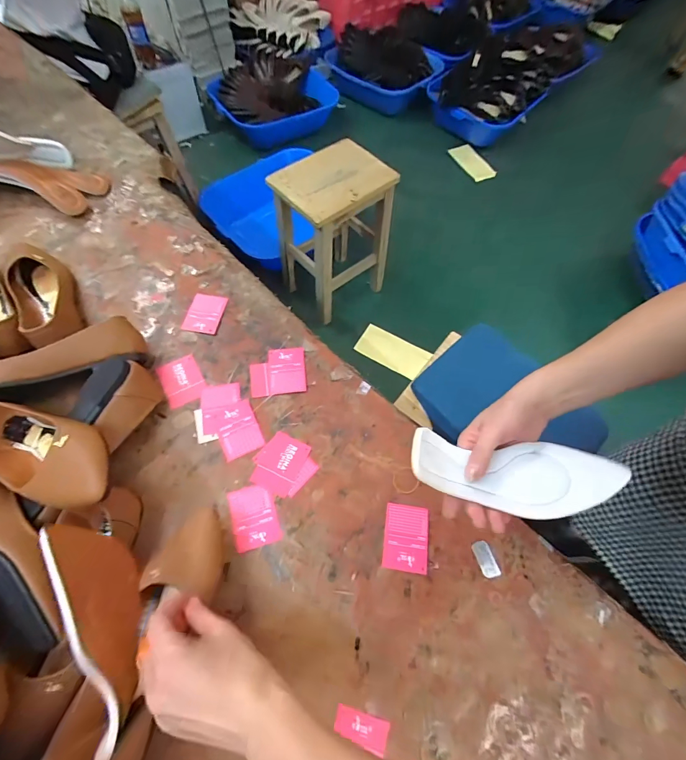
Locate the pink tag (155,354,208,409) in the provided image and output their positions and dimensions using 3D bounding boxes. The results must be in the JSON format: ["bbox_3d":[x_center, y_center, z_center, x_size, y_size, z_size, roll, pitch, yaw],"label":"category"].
[{"bbox_3d":[-0.237,0.001,0.518,0.056,0.004,0.074,-25,69,-15],"label":"pink tag"}]

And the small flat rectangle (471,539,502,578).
[{"bbox_3d":[0.176,0.221,0.435,0.021,0.004,0.041,-15,66,-10],"label":"small flat rectangle"}]

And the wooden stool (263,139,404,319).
[{"bbox_3d":[-0.014,-0.499,1.226,0.374,0.460,0.254,-35,71,-18],"label":"wooden stool"}]

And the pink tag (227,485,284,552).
[{"bbox_3d":[-0.111,0.169,0.441,0.053,0.004,0.072,-16,67,-11],"label":"pink tag"}]

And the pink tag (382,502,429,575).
[{"bbox_3d":[0.079,0.196,0.439,0.054,0.004,0.074,7,64,4],"label":"pink tag"}]

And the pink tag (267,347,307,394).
[{"bbox_3d":[-0.085,-0.015,0.534,0.056,0.004,0.074,-4,65,-6],"label":"pink tag"}]

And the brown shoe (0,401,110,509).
[{"bbox_3d":[-0.365,0.069,0.395,0.279,0.059,0.082,9,62,25],"label":"brown shoe"}]

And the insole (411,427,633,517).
[{"bbox_3d":[0.170,0.094,0.354,0.210,0.034,0.072,8,64,-4],"label":"insole"}]

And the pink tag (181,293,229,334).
[{"bbox_3d":[-0.223,-0.109,0.572,0.055,0.004,0.072,10,64,1],"label":"pink tag"}]

